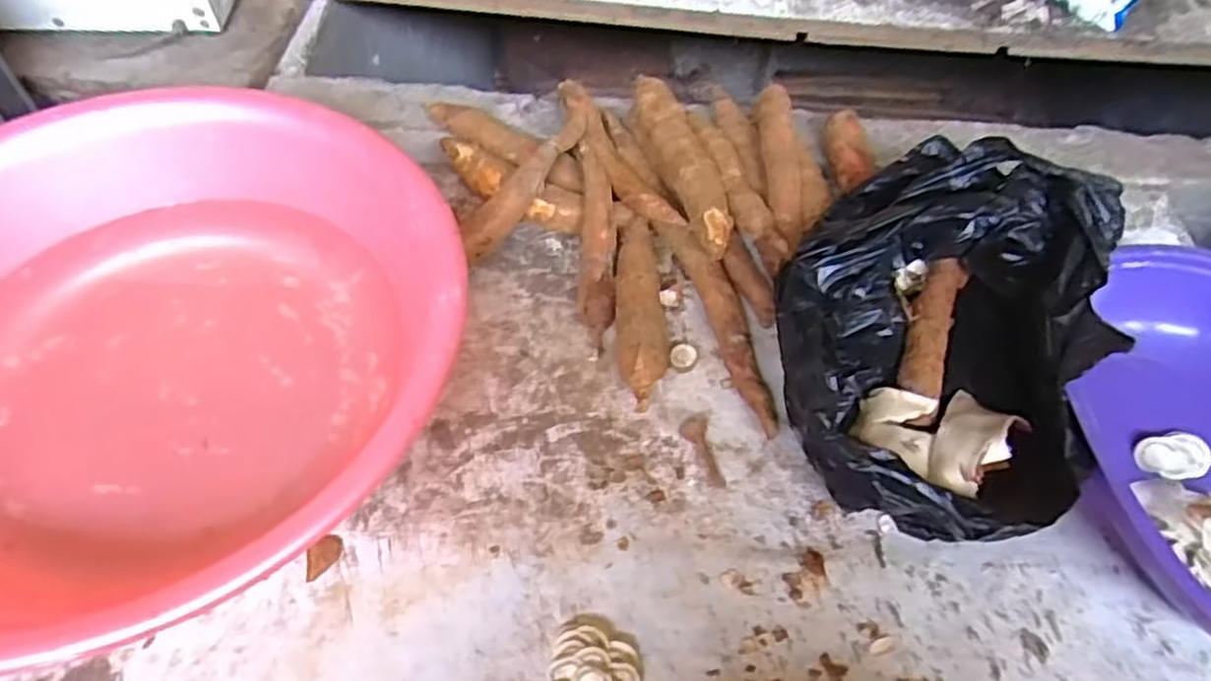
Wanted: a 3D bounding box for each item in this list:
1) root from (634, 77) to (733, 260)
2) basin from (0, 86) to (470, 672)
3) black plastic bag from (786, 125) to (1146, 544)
[{"bbox_3d":[0.071,-0.146,0.645,0.045,0.050,0.198,-14,57,-11],"label":"root"},{"bbox_3d":[-0.301,0.011,0.502,0.415,0.107,0.390,1,57,-1],"label":"basin"},{"bbox_3d":[0.227,-0.007,0.529,0.203,0.107,0.274,20,57,12],"label":"black plastic bag"}]

